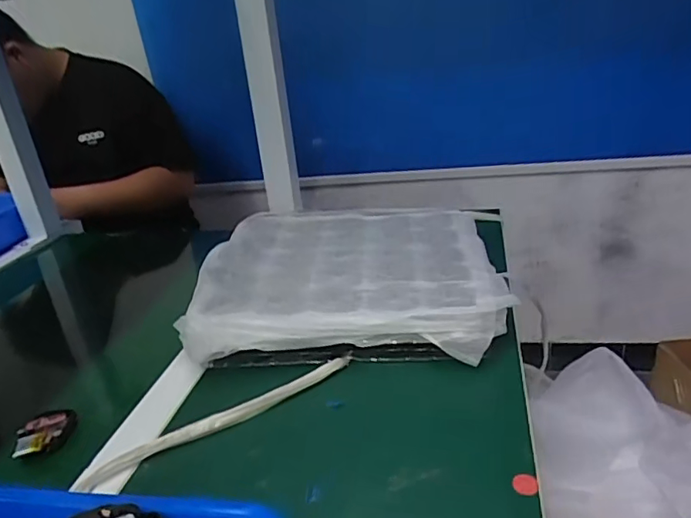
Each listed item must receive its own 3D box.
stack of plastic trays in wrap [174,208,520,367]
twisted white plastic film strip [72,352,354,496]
[{"bbox_3d":[0.007,0.012,0.574,0.299,0.058,0.267,-4,25,6],"label":"stack of plastic trays in wrap"},{"bbox_3d":[-0.094,0.126,0.432,0.226,0.010,0.015,-20,28,-27],"label":"twisted white plastic film strip"}]

